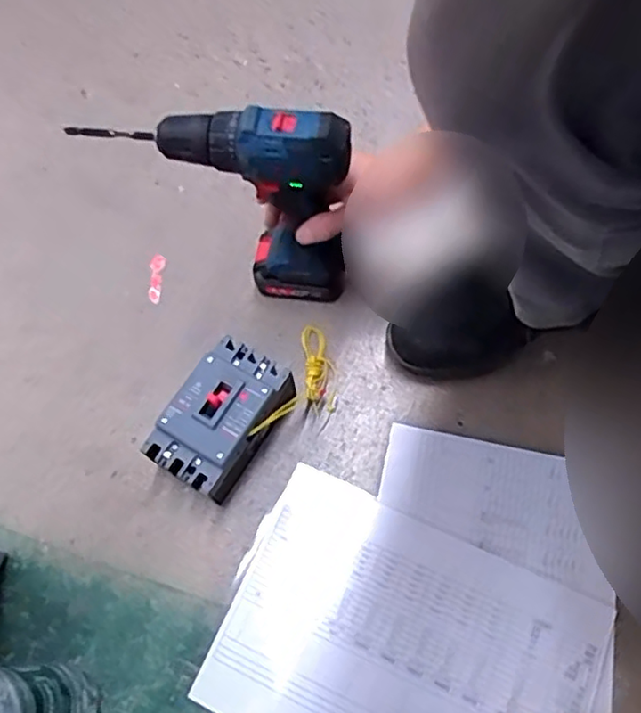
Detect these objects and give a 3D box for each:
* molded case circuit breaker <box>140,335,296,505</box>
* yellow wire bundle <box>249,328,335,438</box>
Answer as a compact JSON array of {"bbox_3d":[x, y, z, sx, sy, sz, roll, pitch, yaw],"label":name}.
[{"bbox_3d":[-0.087,0.059,0.573,0.084,0.068,0.131,29,71,15],"label":"molded case circuit breaker"},{"bbox_3d":[-0.015,0.028,0.593,0.060,0.050,0.136,21,69,12],"label":"yellow wire bundle"}]

